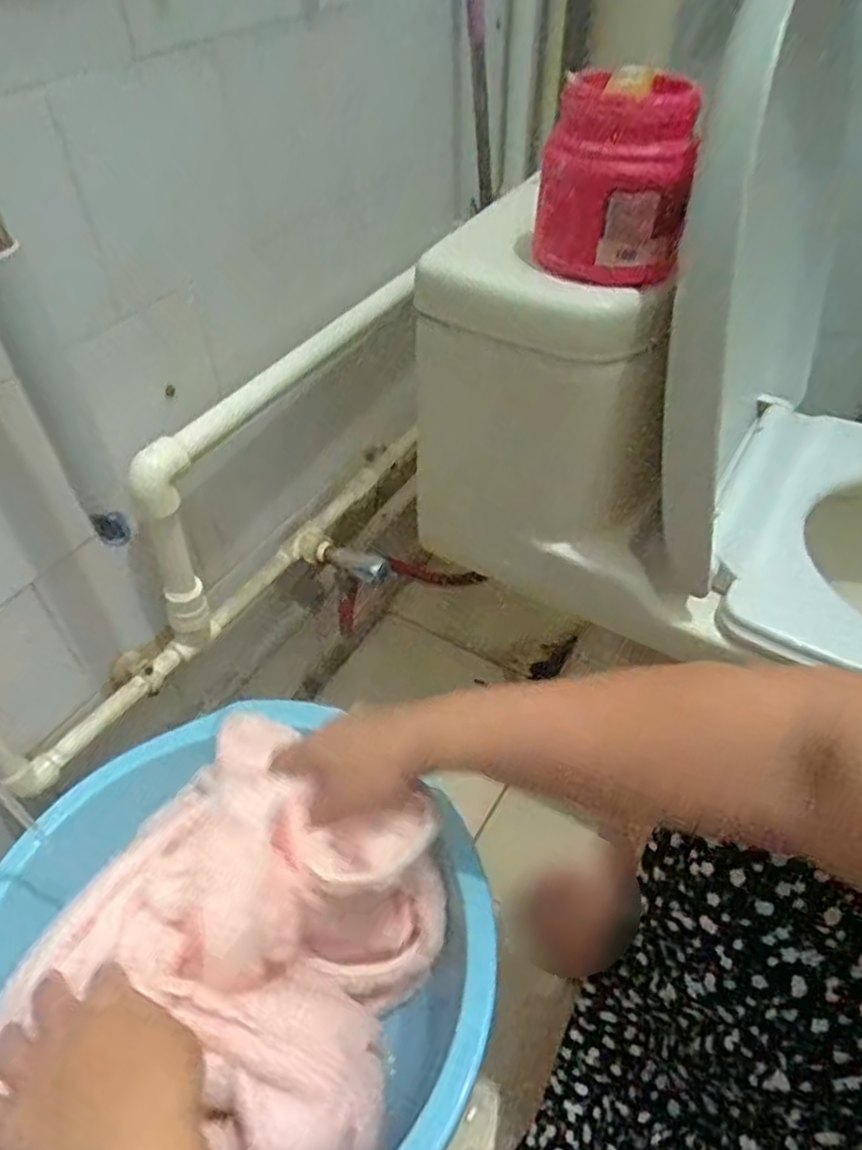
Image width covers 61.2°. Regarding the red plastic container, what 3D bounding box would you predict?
[{"bbox_3d":[0.120,-0.267,0.488,0.091,0.108,0.089,3,46,4],"label":"red plastic container"}]

